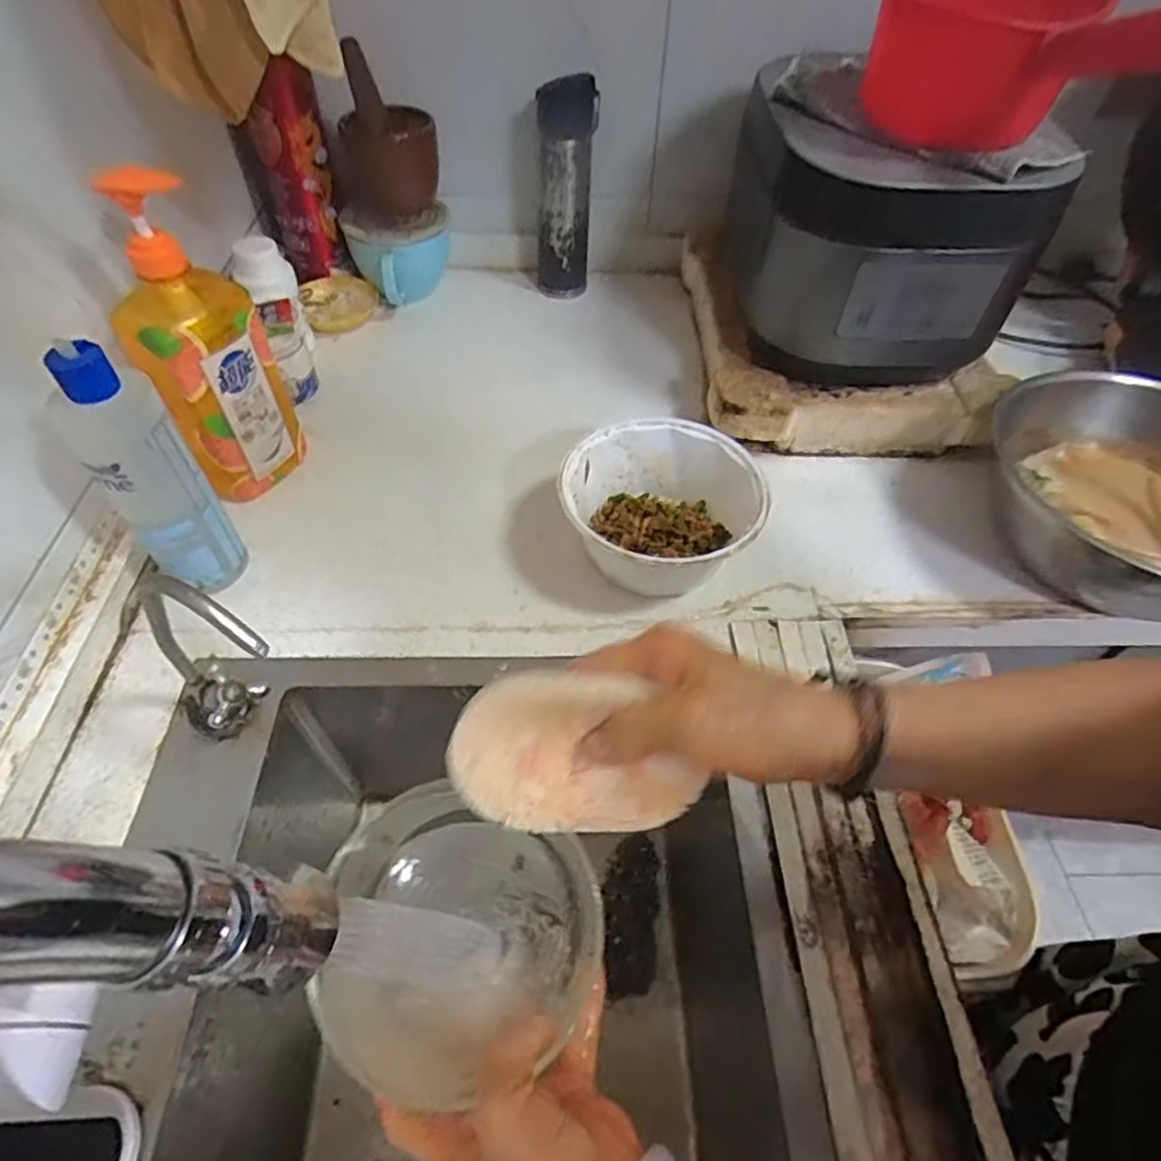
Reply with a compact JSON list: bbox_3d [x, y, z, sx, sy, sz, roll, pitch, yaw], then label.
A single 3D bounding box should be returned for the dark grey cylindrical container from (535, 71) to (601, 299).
[{"bbox_3d":[-0.017,-0.461,0.782,0.066,0.234,0.073,0,52,-2],"label":"dark grey cylindrical container"}]

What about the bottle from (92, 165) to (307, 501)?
[{"bbox_3d":[-0.300,-0.178,0.540,0.097,0.265,0.054,-32,60,-24],"label":"bottle"}]

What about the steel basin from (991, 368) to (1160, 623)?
[{"bbox_3d":[0.472,-0.067,0.572,0.218,0.112,0.246,21,54,13],"label":"steel basin"}]

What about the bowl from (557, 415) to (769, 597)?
[{"bbox_3d":[0.067,-0.056,0.571,0.161,0.081,0.157,1,52,-1],"label":"bowl"}]

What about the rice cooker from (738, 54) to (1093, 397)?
[{"bbox_3d":[0.279,-0.333,0.632,0.238,0.207,0.229,0,52,-2],"label":"rice cooker"}]

